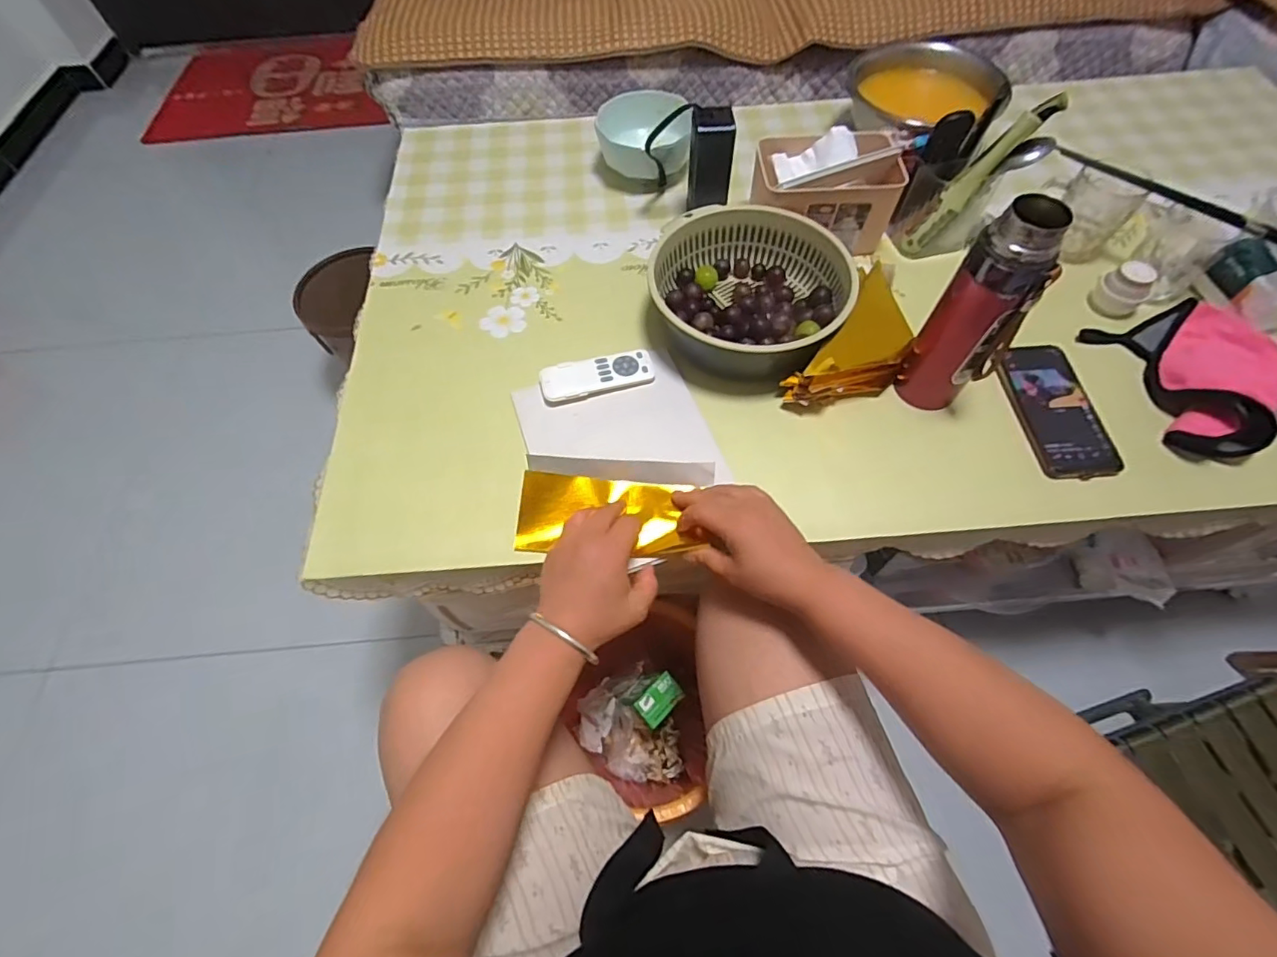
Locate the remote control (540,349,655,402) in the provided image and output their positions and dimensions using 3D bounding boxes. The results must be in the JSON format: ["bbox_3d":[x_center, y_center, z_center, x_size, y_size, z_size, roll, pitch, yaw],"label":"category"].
[{"bbox_3d":[-0.045,-0.115,0.616,0.124,0.018,0.044,-16,63,-7],"label":"remote control"}]

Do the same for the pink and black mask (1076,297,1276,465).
[{"bbox_3d":[0.609,-0.115,0.576,0.168,0.045,0.190,-15,62,-6],"label":"pink and black mask"}]

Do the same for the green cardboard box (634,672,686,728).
[{"bbox_3d":[0.028,0.289,0.716,0.062,0.017,0.040,-36,72,-27],"label":"green cardboard box"}]

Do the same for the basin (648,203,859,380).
[{"bbox_3d":[0.126,-0.213,0.635,0.219,0.078,0.207,-1,62,1],"label":"basin"}]

